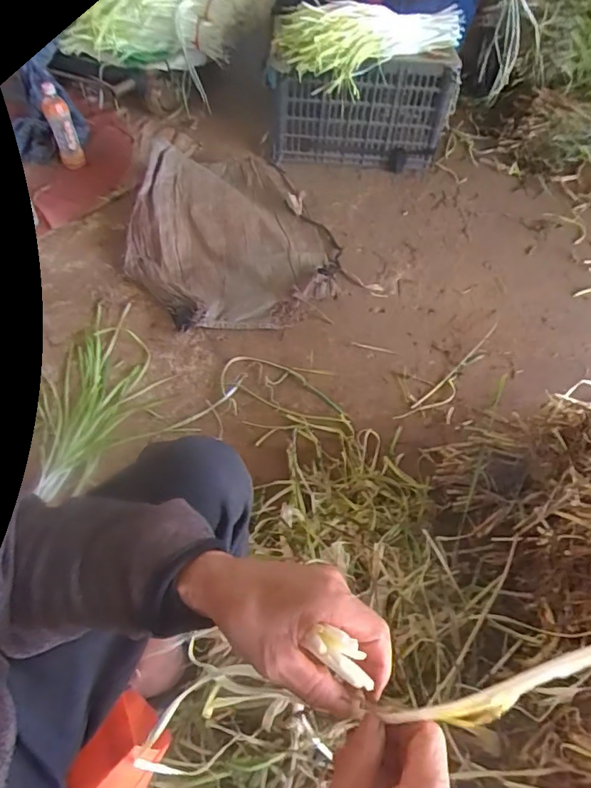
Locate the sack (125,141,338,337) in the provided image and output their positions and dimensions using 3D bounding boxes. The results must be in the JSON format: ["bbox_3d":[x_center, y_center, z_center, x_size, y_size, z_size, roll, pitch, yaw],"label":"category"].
[{"bbox_3d":[-0.167,-0.442,1.265,0.503,0.090,0.672,-5,55,-8],"label":"sack"}]

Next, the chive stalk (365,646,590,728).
[{"bbox_3d":[0.117,0.154,0.266,0.166,0.010,0.023,-31,55,19],"label":"chive stalk"}]

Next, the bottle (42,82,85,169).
[{"bbox_3d":[-0.659,-0.750,1.415,0.062,0.208,0.065,-22,32,-18],"label":"bottle"}]

